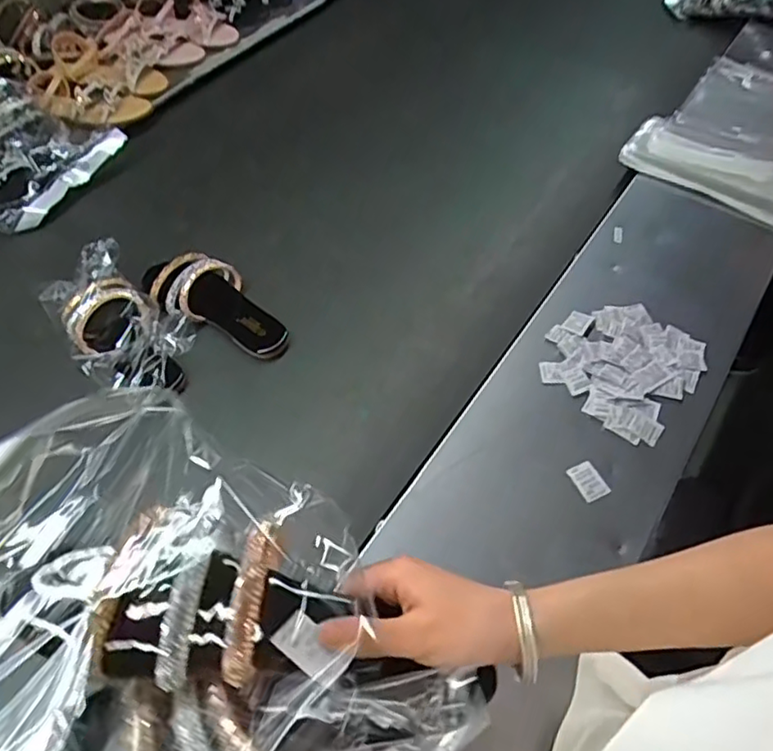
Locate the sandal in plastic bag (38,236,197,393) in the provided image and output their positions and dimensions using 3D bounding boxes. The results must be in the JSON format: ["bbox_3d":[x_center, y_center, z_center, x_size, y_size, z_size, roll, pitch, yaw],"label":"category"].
[{"bbox_3d":[-0.357,-0.074,0.811,0.133,0.060,0.266,-37,61,-22],"label":"sandal in plastic bag"}]

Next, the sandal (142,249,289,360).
[{"bbox_3d":[-0.234,-0.104,0.836,0.228,0.061,0.100,33,61,22],"label":"sandal"}]

